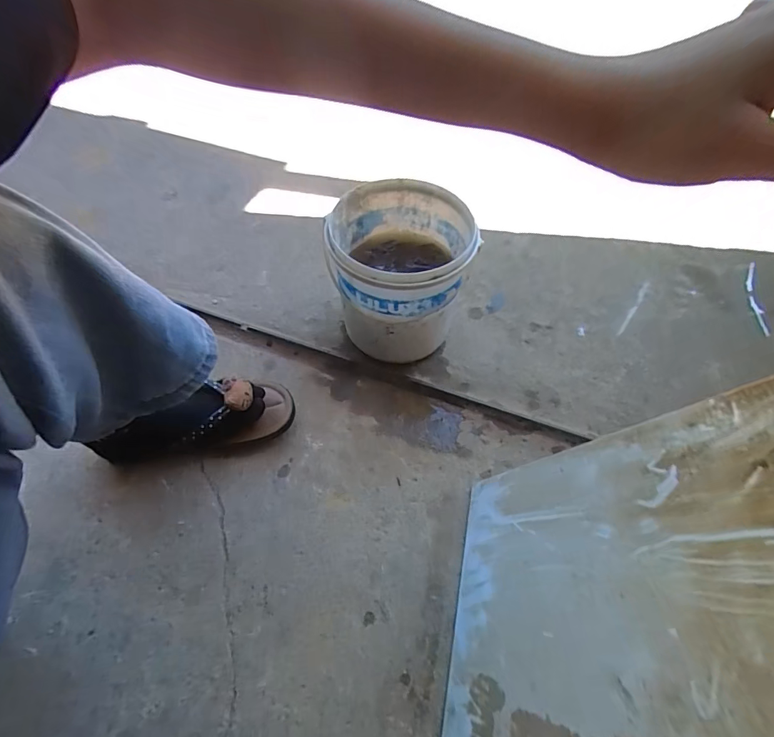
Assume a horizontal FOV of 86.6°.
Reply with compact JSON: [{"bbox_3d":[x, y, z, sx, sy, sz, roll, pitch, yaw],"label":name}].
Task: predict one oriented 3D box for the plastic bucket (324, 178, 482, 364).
[{"bbox_3d":[0.018,-0.122,0.581,0.174,0.197,0.182,1,58,-1],"label":"plastic bucket"}]

